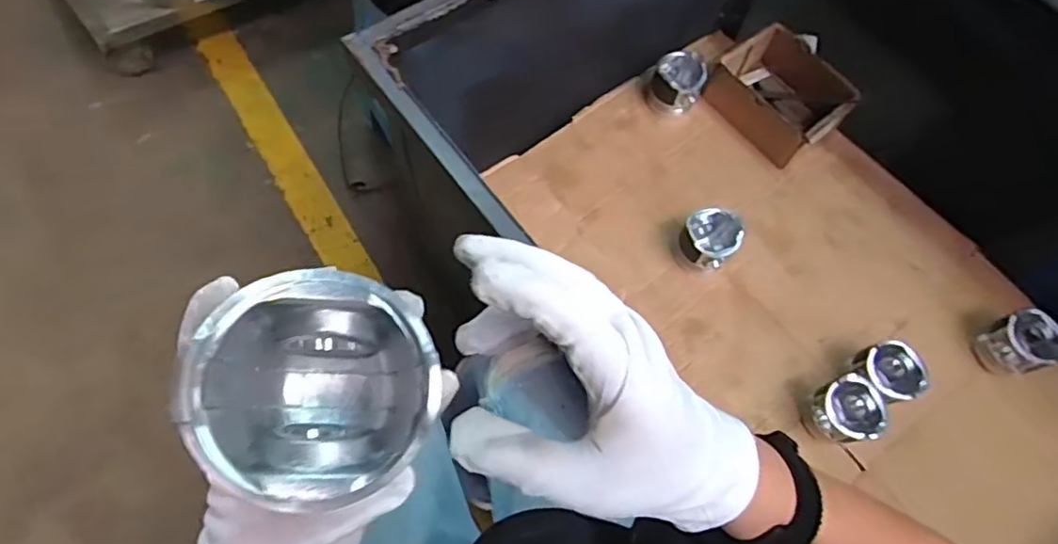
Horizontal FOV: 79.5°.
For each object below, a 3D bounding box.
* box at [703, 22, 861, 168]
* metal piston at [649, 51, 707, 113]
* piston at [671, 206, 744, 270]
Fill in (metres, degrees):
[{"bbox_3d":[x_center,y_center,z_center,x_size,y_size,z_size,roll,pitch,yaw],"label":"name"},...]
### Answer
[{"bbox_3d":[0.409,-0.298,1.056,0.152,0.088,0.213,-34,73,-17],"label":"box"},{"bbox_3d":[0.247,-0.319,1.064,0.086,0.076,0.090,29,68,8],"label":"metal piston"},{"bbox_3d":[0.264,-0.044,0.945,0.080,0.085,0.074,1,66,-3],"label":"piston"}]

